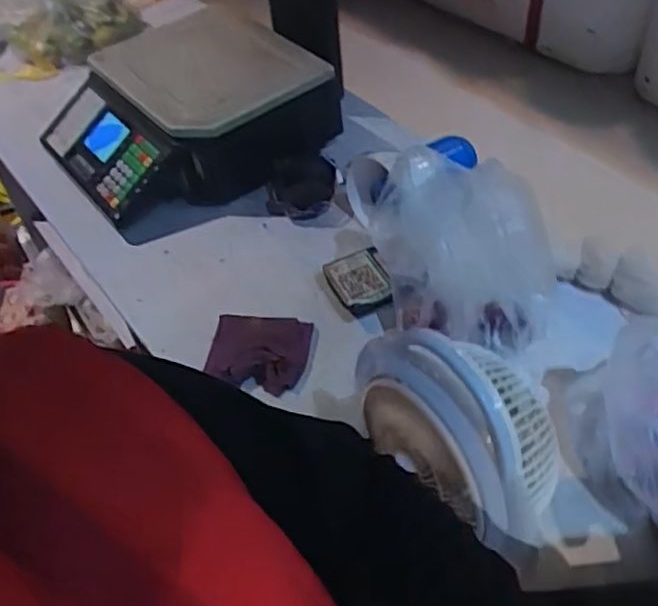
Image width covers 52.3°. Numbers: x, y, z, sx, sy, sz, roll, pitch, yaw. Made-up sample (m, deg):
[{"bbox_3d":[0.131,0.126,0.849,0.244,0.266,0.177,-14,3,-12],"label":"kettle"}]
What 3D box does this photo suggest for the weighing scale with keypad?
[{"bbox_3d":[-0.252,-0.334,1.171,0.415,0.153,0.420,-32,53,-22],"label":"weighing scale with keypad"}]

